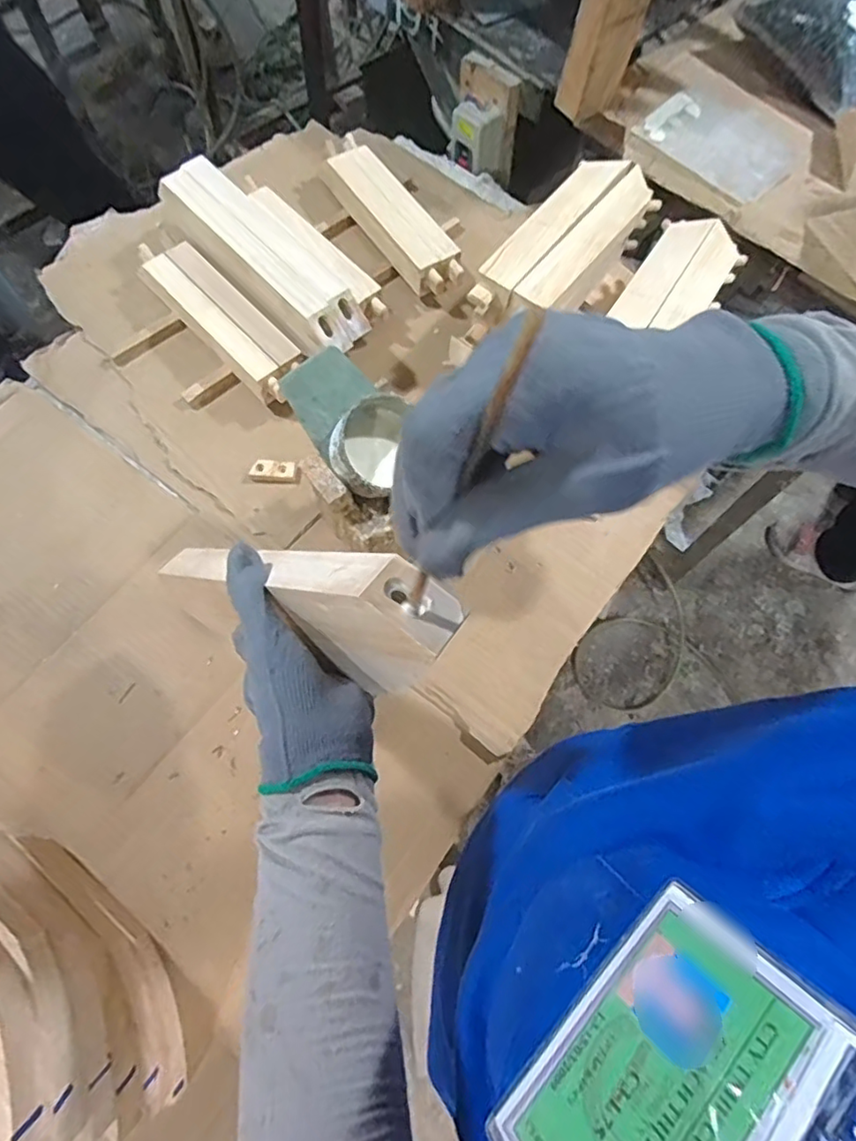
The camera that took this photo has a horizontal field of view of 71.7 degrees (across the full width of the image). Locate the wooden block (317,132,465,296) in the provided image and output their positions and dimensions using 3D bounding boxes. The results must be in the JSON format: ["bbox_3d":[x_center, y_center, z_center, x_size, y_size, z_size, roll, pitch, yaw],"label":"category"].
[{"bbox_3d":[-0.050,-0.470,0.783,0.069,0.047,0.280,-30,73,-13],"label":"wooden block"}]

